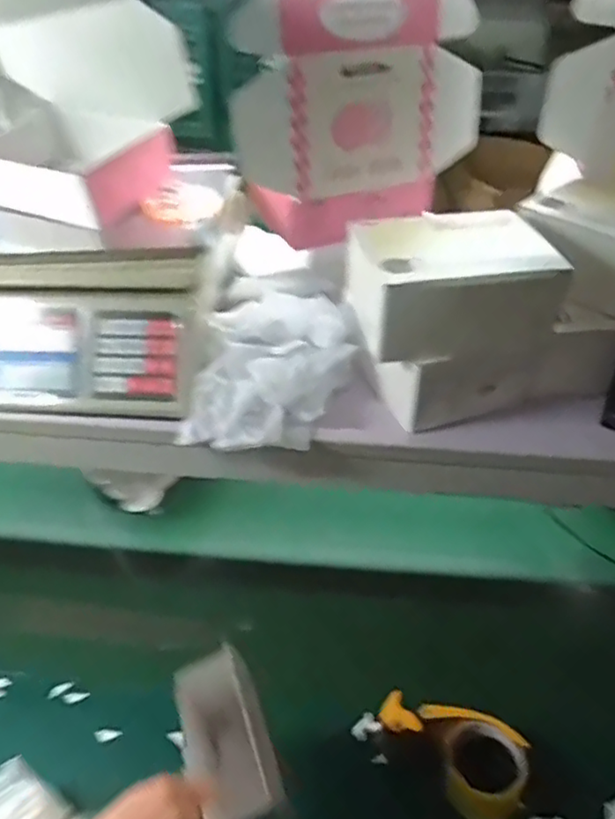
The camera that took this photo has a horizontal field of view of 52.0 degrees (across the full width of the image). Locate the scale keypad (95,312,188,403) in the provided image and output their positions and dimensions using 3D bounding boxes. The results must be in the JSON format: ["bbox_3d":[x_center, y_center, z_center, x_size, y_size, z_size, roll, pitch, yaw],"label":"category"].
[{"bbox_3d":[-0.144,-0.047,0.539,0.078,0.076,0.016,3,-3,6],"label":"scale keypad"}]

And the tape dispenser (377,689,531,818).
[{"bbox_3d":[0.173,0.400,0.744,0.169,0.077,0.095,29,47,30],"label":"tape dispenser"}]

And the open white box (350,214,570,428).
[{"bbox_3d":[0.118,-0.080,0.538,0.149,0.136,0.120,-8,40,-10],"label":"open white box"}]

